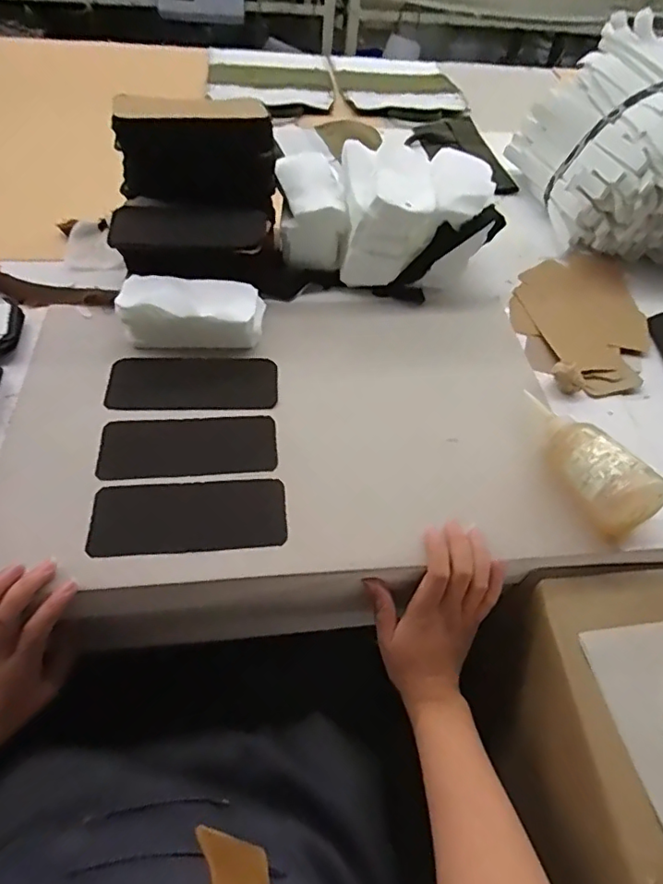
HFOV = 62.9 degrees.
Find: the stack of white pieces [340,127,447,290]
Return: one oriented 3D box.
[{"bbox_3d":[0.064,-0.288,0.695,0.108,0.126,0.141,-2,51,-8],"label":"stack of white pieces"}]

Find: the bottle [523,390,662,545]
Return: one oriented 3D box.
[{"bbox_3d":[0.235,0.024,0.508,0.058,0.066,0.146,-19,56,-21],"label":"bottle"}]

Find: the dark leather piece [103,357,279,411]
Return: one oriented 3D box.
[{"bbox_3d":[-0.146,-0.065,0.580,0.174,0.005,0.073,-1,55,-6],"label":"dark leather piece"}]

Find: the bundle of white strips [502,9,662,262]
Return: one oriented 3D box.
[{"bbox_3d":[0.466,-0.418,0.775,0.290,0.210,0.286,-2,51,-8],"label":"bundle of white strips"}]

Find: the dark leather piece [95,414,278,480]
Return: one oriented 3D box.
[{"bbox_3d":[-0.138,0.003,0.530,0.166,0.004,0.071,-3,50,-7],"label":"dark leather piece"}]

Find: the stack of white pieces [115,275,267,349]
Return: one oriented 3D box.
[{"bbox_3d":[-0.157,-0.145,0.613,0.157,0.055,0.079,-2,51,-8],"label":"stack of white pieces"}]

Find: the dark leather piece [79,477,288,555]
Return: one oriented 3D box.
[{"bbox_3d":[-0.124,0.065,0.479,0.165,0.006,0.071,-2,49,-7],"label":"dark leather piece"}]

